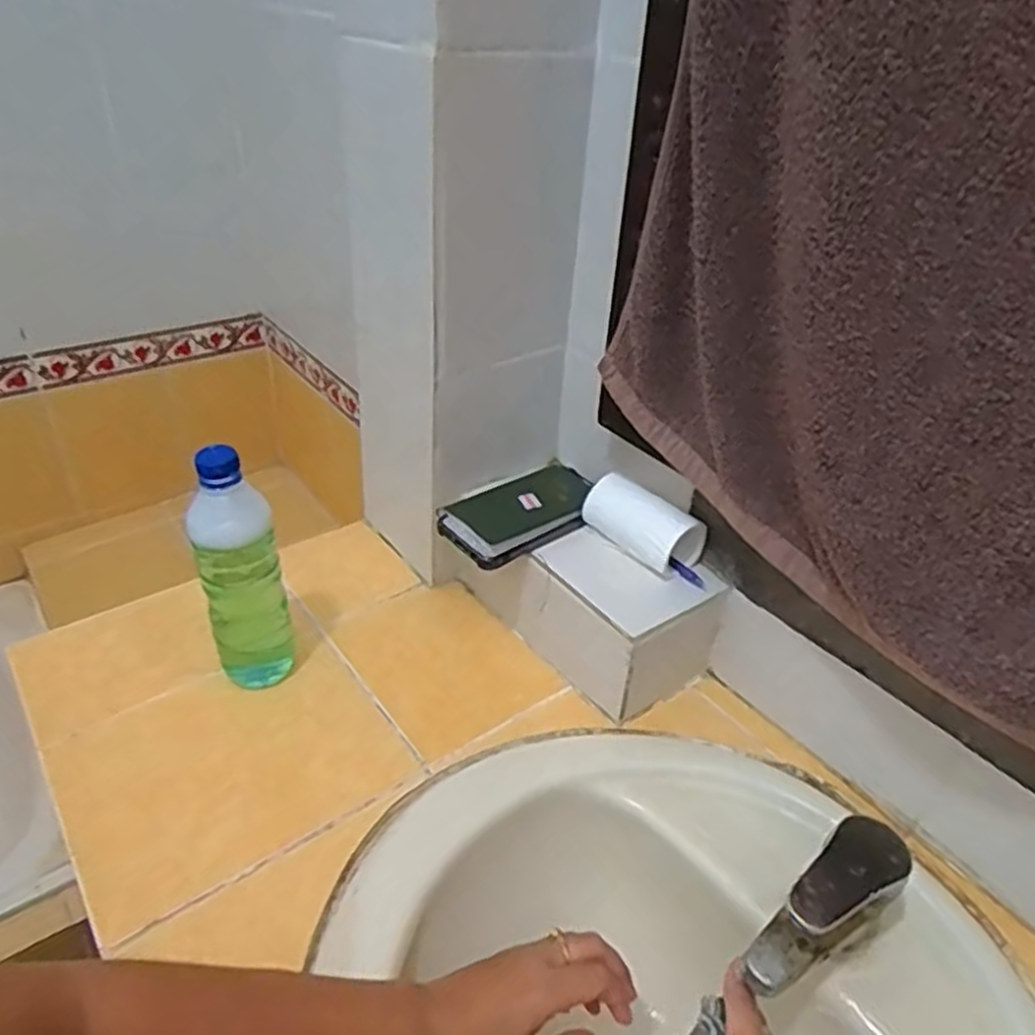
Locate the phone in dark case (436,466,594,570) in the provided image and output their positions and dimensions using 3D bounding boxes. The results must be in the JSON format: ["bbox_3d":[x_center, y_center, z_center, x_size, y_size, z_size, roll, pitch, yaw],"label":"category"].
[{"bbox_3d":[0.004,-0.008,0.737,0.149,0.020,0.095,-29,45,-28],"label":"phone in dark case"}]

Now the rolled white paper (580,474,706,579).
[{"bbox_3d":[0.115,0.004,0.703,0.059,0.055,0.102,-23,43,-32],"label":"rolled white paper"}]

